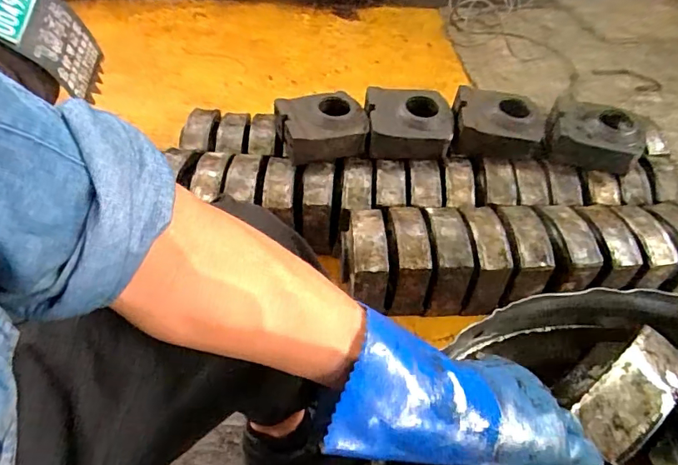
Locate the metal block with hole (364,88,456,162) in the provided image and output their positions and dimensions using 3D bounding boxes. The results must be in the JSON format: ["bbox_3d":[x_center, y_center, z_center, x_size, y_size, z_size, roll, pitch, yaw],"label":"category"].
[{"bbox_3d":[0.155,-0.246,1.080,0.182,0.094,0.162,0,47,-2],"label":"metal block with hole"}]

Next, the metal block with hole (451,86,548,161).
[{"bbox_3d":[0.356,-0.244,1.085,0.194,0.099,0.151,6,47,4],"label":"metal block with hole"}]

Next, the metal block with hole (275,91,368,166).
[{"bbox_3d":[-0.038,-0.232,1.061,0.174,0.092,0.151,-9,48,-10],"label":"metal block with hole"}]

